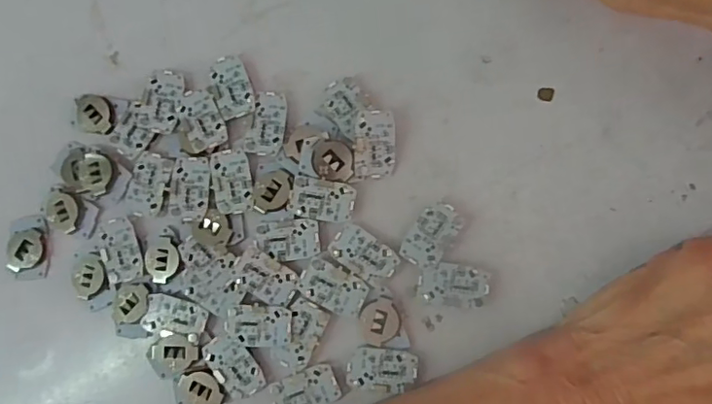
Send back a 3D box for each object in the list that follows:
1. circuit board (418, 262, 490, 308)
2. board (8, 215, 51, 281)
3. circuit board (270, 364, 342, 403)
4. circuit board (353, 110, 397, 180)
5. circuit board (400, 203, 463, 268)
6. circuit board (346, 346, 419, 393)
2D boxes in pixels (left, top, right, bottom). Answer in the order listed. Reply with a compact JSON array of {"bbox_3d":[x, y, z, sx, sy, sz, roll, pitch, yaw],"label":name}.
[{"bbox_3d":[0.042,0.036,0.237,0.029,0.004,0.017,8,86,7],"label":"circuit board"},{"bbox_3d":[-0.153,0.021,0.258,0.018,0.005,0.029,1,85,6],"label":"board"},{"bbox_3d":[-0.022,0.082,0.236,0.029,0.004,0.017,-24,83,3],"label":"circuit board"},{"bbox_3d":[0.009,-0.025,0.241,0.018,0.004,0.029,-3,105,-8],"label":"circuit board"},{"bbox_3d":[0.033,0.014,0.238,0.017,0.004,0.028,32,89,8],"label":"circuit board"},{"bbox_3d":[0.011,0.071,0.233,0.029,0.004,0.018,5,85,6],"label":"circuit board"}]

